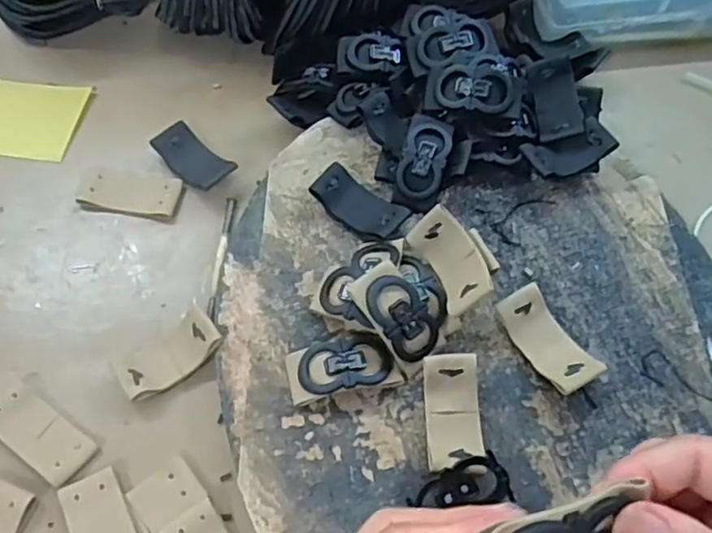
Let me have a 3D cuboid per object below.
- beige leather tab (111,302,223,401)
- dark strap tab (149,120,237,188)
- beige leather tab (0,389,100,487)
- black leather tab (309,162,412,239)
[{"bbox_3d":[-0.100,0.048,0.345,0.054,0.015,0.028,-37,69,-19],"label":"beige leather tab"},{"bbox_3d":[-0.104,-0.070,0.414,0.057,0.015,0.028,39,67,17],"label":"dark strap tab"},{"bbox_3d":[-0.162,0.086,0.328,0.058,0.005,0.026,32,65,14],"label":"beige leather tab"},{"bbox_3d":[0.001,-0.035,0.378,0.055,0.016,0.026,37,67,16],"label":"black leather tab"}]

